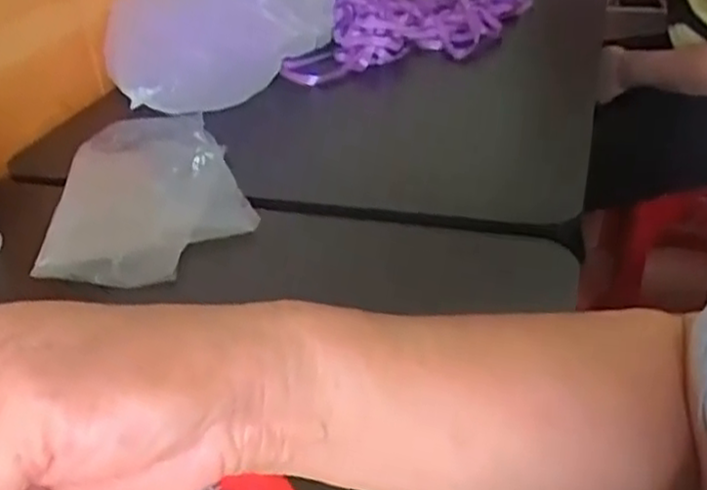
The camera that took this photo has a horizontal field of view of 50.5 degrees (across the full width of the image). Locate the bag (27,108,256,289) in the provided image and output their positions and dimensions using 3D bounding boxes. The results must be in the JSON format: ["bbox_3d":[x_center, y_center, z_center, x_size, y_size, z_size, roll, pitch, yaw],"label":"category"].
[{"bbox_3d":[-0.154,-0.047,0.586,0.140,0.019,0.215,-7,34,-4],"label":"bag"}]

